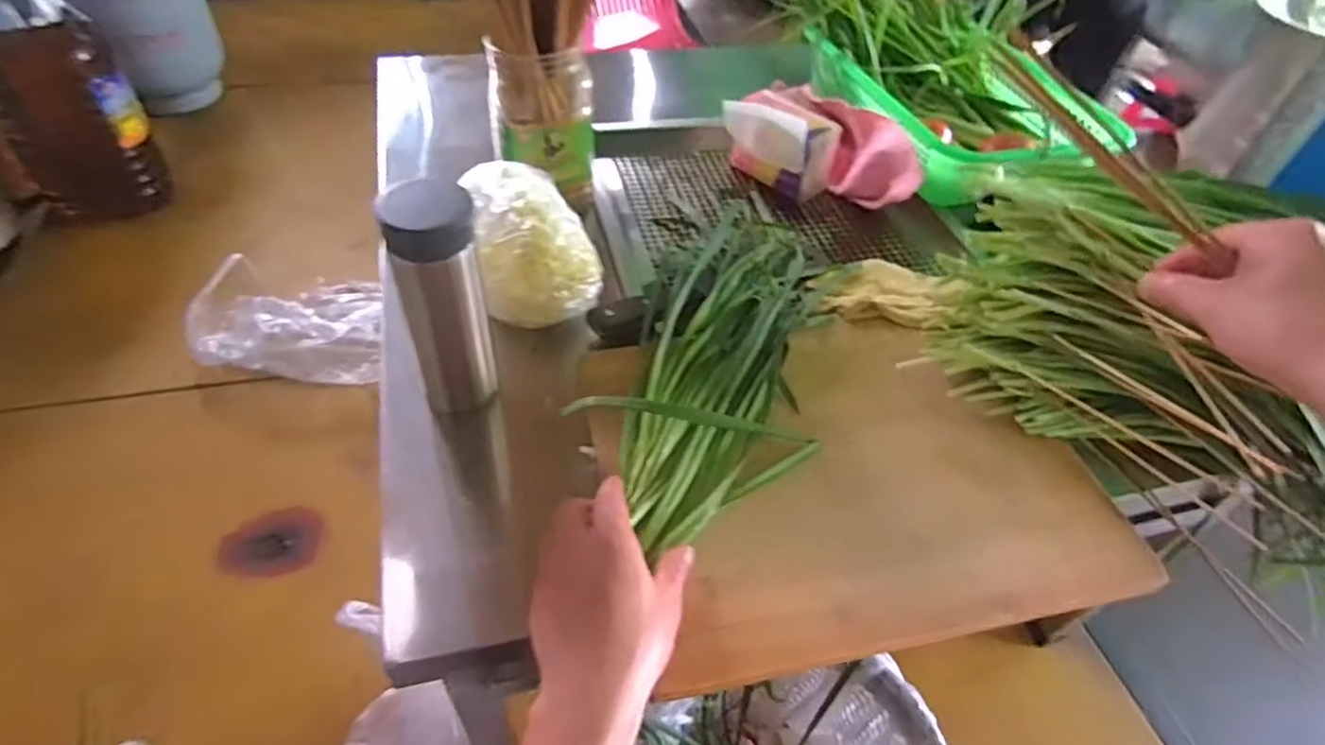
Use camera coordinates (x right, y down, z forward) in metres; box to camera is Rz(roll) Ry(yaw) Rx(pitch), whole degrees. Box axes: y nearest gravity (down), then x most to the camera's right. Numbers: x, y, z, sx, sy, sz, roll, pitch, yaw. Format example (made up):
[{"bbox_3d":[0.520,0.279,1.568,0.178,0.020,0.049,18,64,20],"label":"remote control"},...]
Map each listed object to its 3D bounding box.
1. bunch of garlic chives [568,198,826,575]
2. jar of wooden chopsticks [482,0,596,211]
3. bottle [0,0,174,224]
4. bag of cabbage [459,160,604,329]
[{"bbox_3d":[0.057,-0.031,0.642,0.166,0.048,0.447,13,45,6],"label":"bunch of garlic chives"},{"bbox_3d":[-0.121,-0.308,0.680,0.114,0.266,0.090,-3,49,-9],"label":"jar of wooden chopsticks"},{"bbox_3d":[-1.244,-0.575,1.410,0.201,0.493,0.235,37,54,25],"label":"bottle"},{"bbox_3d":[-0.125,-0.125,0.655,0.104,0.089,0.157,-13,51,-17],"label":"bag of cabbage"}]

